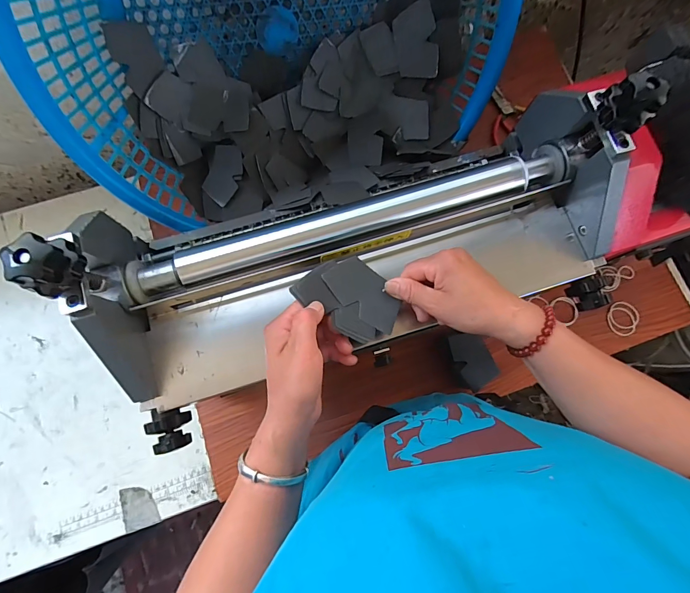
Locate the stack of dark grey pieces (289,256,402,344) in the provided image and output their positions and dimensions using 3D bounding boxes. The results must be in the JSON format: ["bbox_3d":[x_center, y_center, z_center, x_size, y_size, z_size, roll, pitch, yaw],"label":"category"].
[{"bbox_3d":[0.007,0.003,0.358,0.080,0.008,0.091,-41,92,-26],"label":"stack of dark grey pieces"}]

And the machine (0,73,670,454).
[{"bbox_3d":[0.022,-0.046,0.371,0.529,0.176,0.231,-17,78,-5],"label":"machine"}]

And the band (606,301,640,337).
[{"bbox_3d":[0.462,0.037,0.613,0.055,0.004,0.057,1,74,-2],"label":"band"}]

